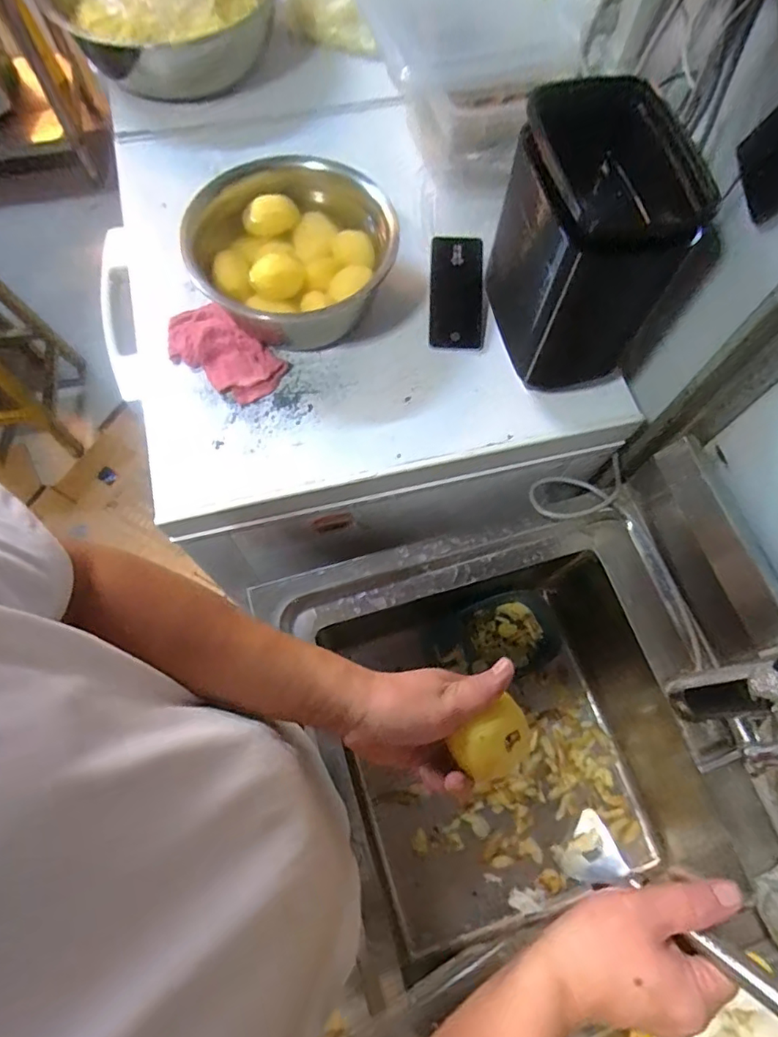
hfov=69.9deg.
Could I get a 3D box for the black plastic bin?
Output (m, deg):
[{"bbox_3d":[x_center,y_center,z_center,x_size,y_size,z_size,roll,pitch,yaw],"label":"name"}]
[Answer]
[{"bbox_3d":[0.228,-0.315,0.668,0.143,0.263,0.197,-9,69,-6],"label":"black plastic bin"}]

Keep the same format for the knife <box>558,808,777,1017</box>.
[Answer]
[{"bbox_3d":[0.199,0.277,0.379,0.046,0.015,0.173,-45,40,-17],"label":"knife"}]

